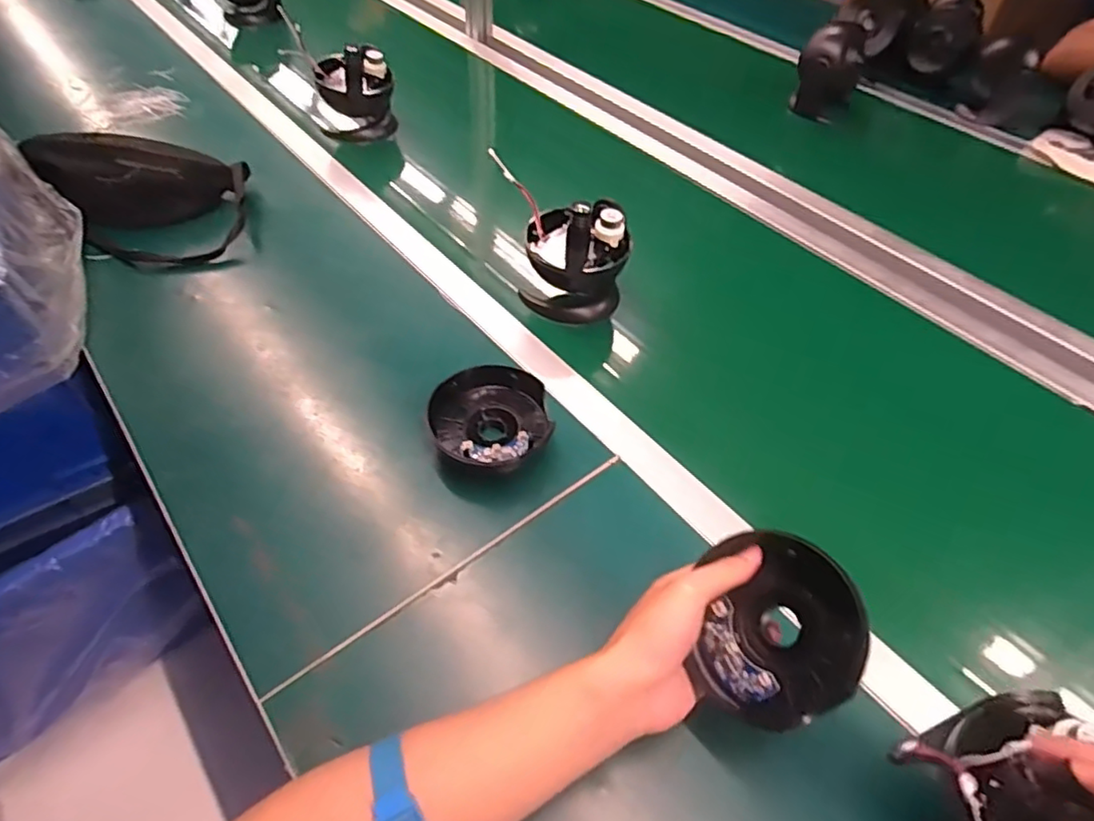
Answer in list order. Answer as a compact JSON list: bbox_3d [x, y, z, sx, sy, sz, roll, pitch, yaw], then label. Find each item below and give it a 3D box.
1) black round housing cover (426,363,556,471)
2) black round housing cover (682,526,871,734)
[{"bbox_3d":[-0.055,0.014,0.610,0.112,0.063,0.109,1,50,-1],"label":"black round housing cover"},{"bbox_3d":[0.150,0.140,0.400,0.100,0.021,0.115,6,81,43],"label":"black round housing cover"}]

